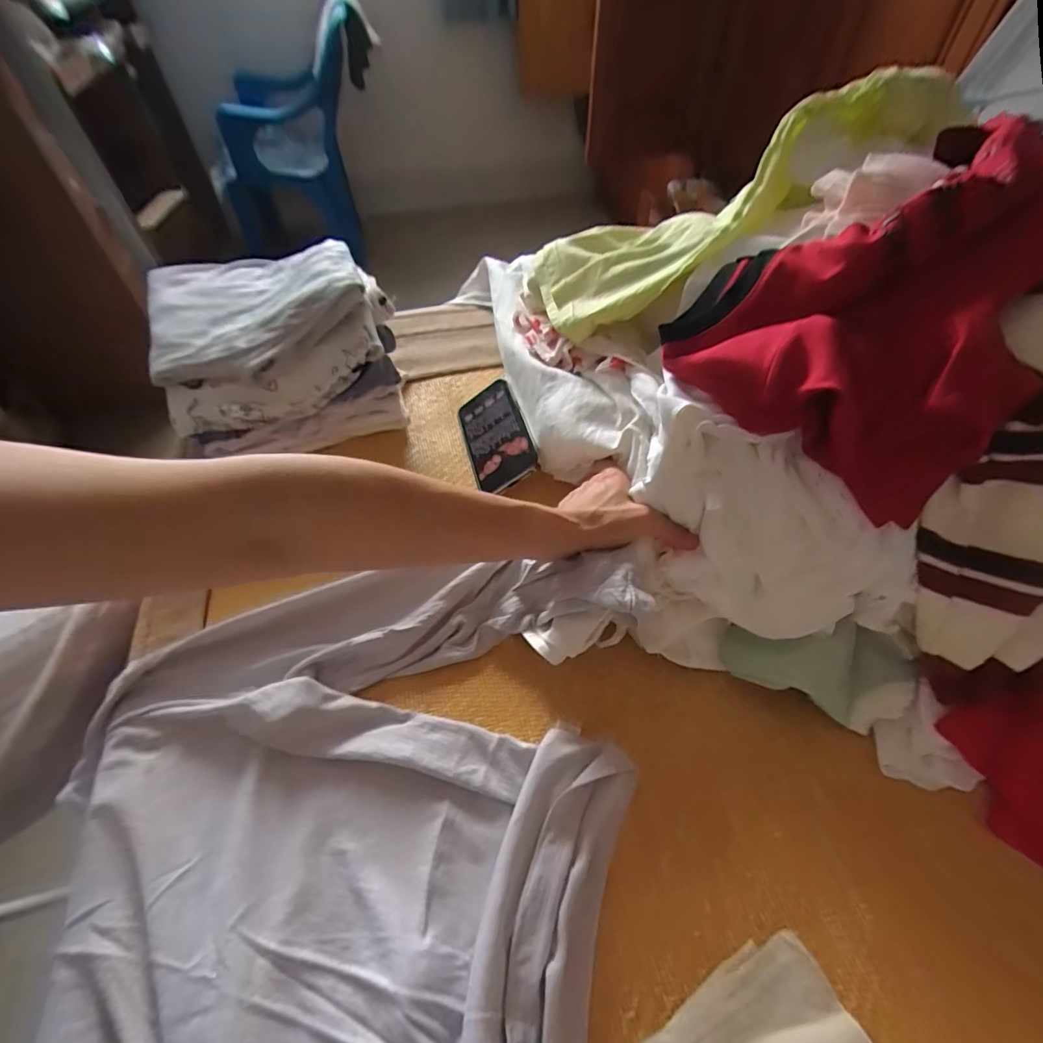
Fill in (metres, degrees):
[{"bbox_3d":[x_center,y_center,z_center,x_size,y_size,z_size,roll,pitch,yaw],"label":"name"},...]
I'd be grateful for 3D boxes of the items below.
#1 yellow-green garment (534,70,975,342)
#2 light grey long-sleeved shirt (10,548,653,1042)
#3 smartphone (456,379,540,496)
[{"bbox_3d":[0.190,-0.308,0.473,0.374,0.055,0.176,-24,51,14],"label":"yellow-green garment"},{"bbox_3d":[-0.098,0.238,0.266,0.378,0.081,0.483,-1,52,-3],"label":"light grey long-sleeved shirt"},{"bbox_3d":[-0.030,-0.095,0.539,0.073,0.006,0.143,-32,52,17],"label":"smartphone"}]

